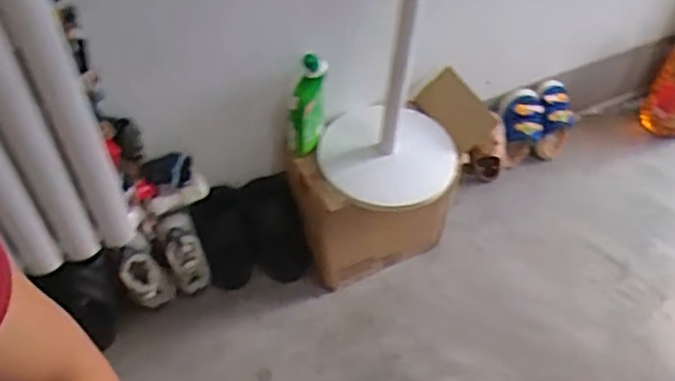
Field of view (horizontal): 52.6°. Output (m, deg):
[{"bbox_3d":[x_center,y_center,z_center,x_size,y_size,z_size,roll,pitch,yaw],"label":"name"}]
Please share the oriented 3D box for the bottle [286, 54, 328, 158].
[{"bbox_3d":[-0.061,-0.166,1.337,0.080,0.232,0.053,-1,50,0],"label":"bottle"}]

